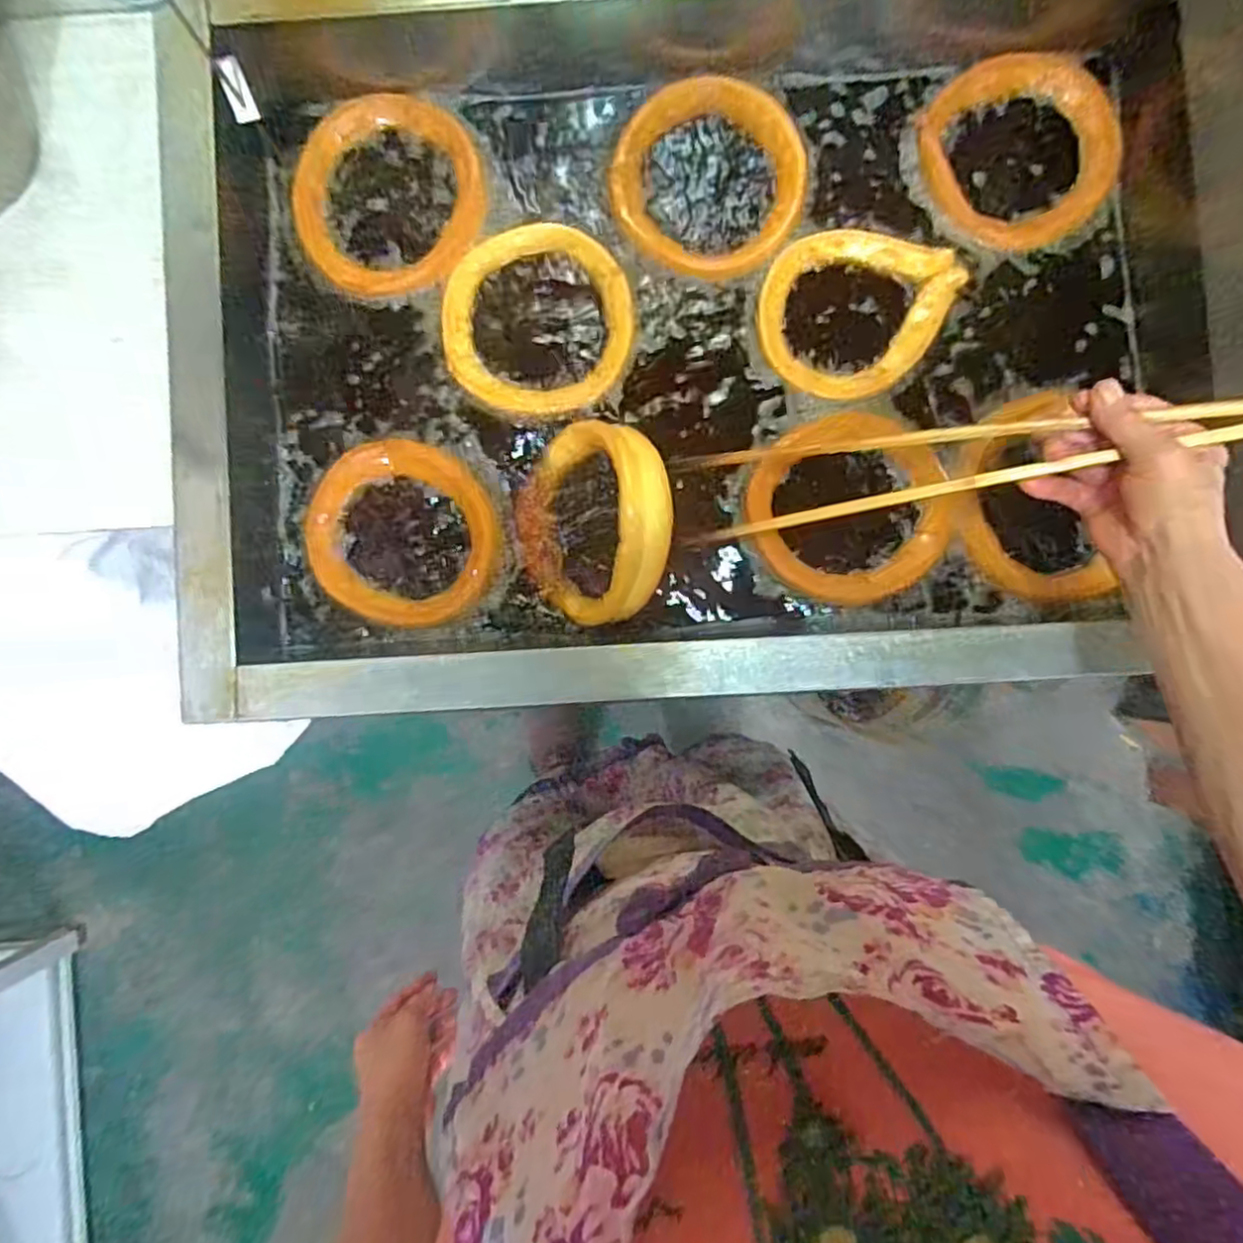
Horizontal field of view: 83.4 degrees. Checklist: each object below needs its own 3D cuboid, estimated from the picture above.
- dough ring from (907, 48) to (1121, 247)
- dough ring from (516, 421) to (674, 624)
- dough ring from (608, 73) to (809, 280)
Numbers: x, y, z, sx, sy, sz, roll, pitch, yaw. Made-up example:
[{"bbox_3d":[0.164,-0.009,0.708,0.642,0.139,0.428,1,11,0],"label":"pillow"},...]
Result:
[{"bbox_3d":[0.342,-0.406,0.599,0.157,0.015,0.165,0,88,0],"label":"dough ring"},{"bbox_3d":[-0.025,-0.079,0.565,0.139,0.039,0.157,17,103,36],"label":"dough ring"},{"bbox_3d":[0.074,-0.382,0.600,0.164,0.016,0.161,0,88,0],"label":"dough ring"}]

